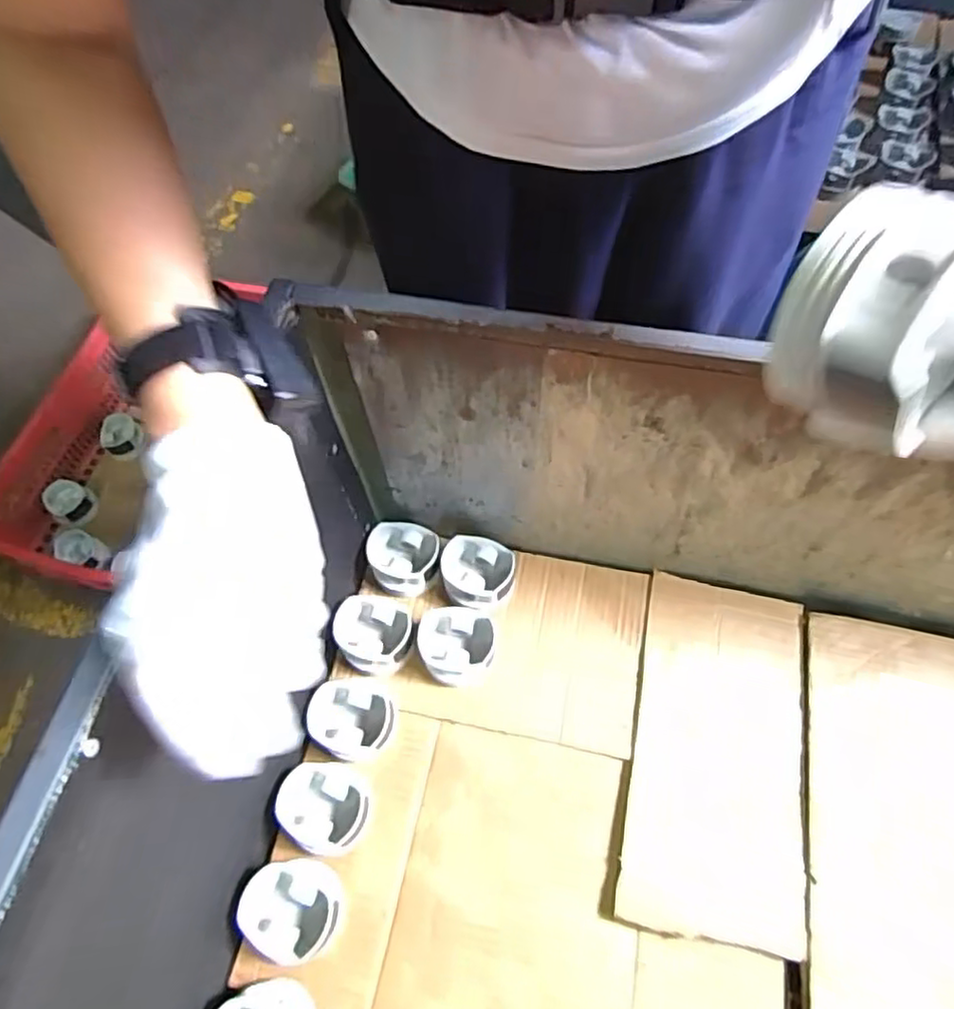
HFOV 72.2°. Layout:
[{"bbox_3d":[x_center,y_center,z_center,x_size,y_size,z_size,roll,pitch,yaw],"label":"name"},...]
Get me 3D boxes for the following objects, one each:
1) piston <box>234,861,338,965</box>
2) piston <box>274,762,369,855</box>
[{"bbox_3d":[-0.156,0.346,0.558,0.084,0.045,0.076,6,62,6],"label":"piston"},{"bbox_3d":[-0.138,0.276,0.596,0.080,0.041,0.075,-2,60,3],"label":"piston"}]

